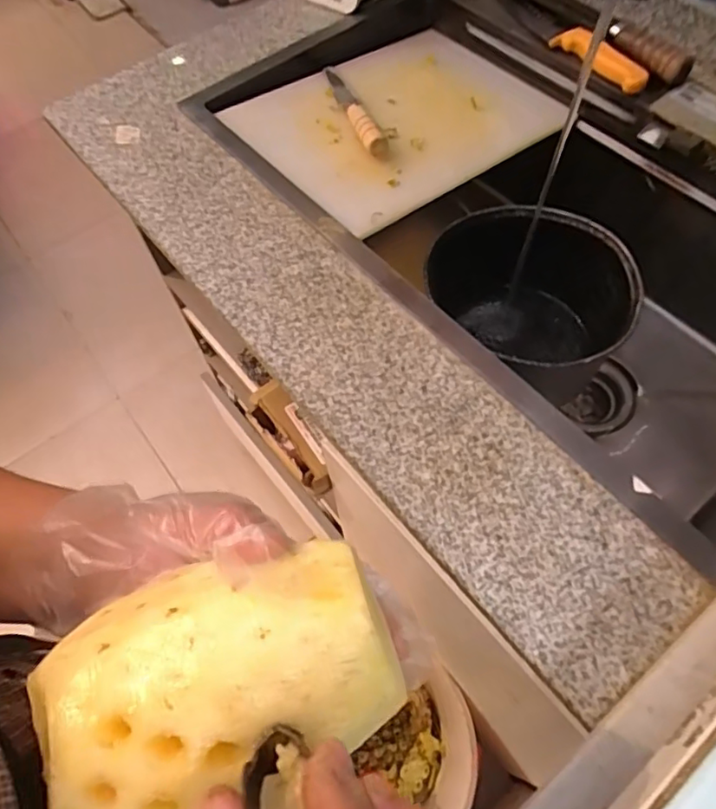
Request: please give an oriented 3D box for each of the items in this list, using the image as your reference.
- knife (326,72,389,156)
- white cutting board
[{"bbox_3d":[-0.009,-0.361,0.698,0.025,0.028,0.195,-18,62,-8],"label":"knife"},{"bbox_3d":[0.047,-0.349,0.708,0.338,0.024,0.269,-33,63,-15],"label":"white cutting board"}]

